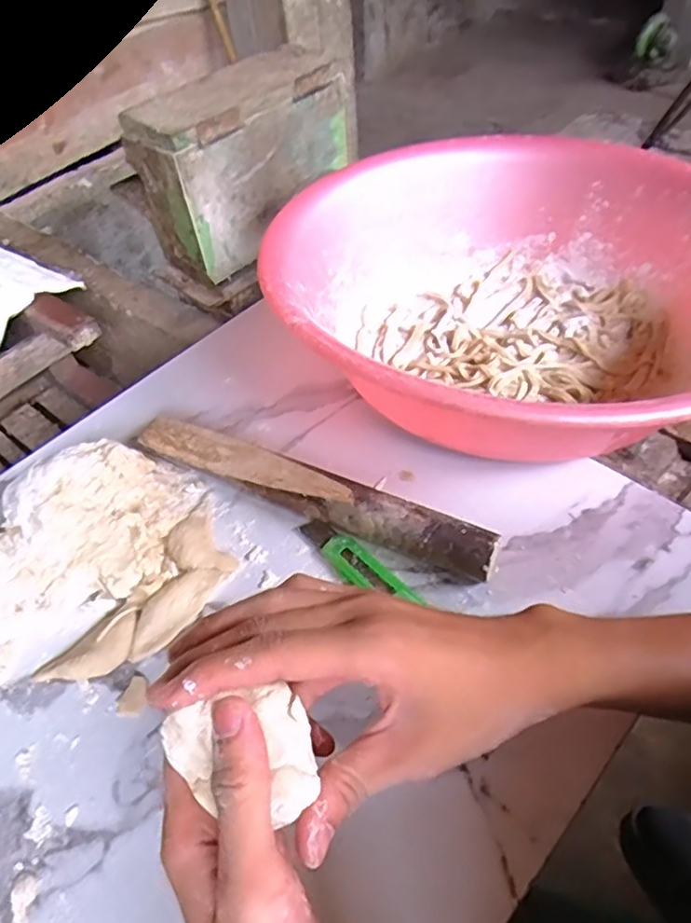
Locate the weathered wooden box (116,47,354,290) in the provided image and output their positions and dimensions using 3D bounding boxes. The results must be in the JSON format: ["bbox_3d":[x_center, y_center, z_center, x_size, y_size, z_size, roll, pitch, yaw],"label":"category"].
[{"bbox_3d":[-0.159,-0.493,0.981,0.134,0.210,0.345,29,58,28],"label":"weathered wooden box"}]

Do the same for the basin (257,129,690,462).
[{"bbox_3d":[0.152,-0.148,0.517,0.402,0.126,0.400,-3,51,3],"label":"basin"}]

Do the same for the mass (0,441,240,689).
[{"bbox_3d":[-0.189,0.068,0.436,0.201,0.048,0.163,-39,58,-23],"label":"mass"}]

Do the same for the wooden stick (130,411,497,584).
[{"bbox_3d":[-0.035,0.020,0.462,0.303,0.035,0.042,21,56,21],"label":"wooden stick"}]

